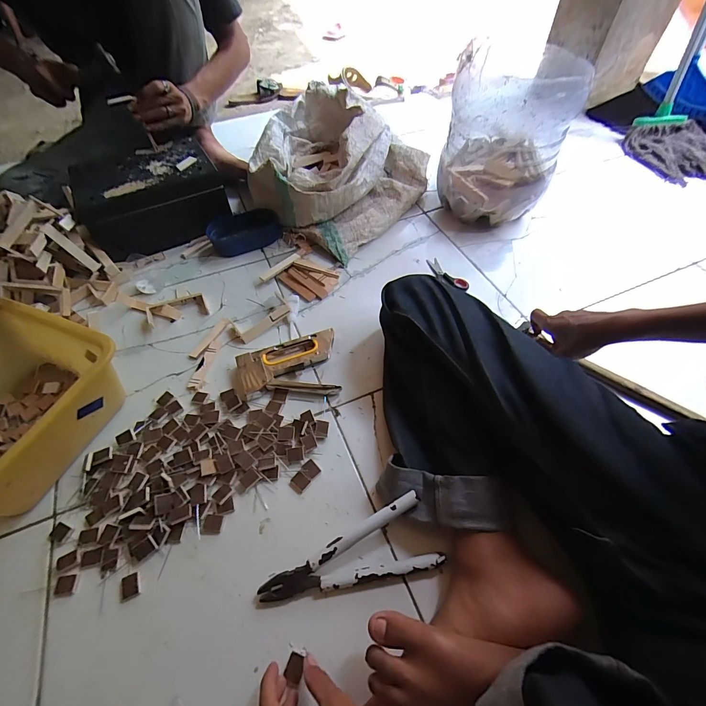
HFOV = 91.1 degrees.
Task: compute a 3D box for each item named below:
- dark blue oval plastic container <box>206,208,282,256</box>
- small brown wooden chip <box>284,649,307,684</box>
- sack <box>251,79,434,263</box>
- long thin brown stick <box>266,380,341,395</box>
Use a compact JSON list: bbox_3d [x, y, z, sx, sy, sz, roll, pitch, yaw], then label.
[{"bbox_3d":[-0.244,-0.275,0.785,0.157,0.051,0.078,-18,56,-12],"label":"dark blue oval plastic container"},{"bbox_3d":[-0.061,0.328,0.364,0.018,0.007,0.025,8,55,7],"label":"small brown wooden chip"},{"bbox_3d":[-0.062,-0.456,0.834,0.420,0.180,0.383,28,60,20],"label":"sack"},{"bbox_3d":[-0.080,0.055,0.557,0.117,0.019,0.007,6,28,1],"label":"long thin brown stick"}]

